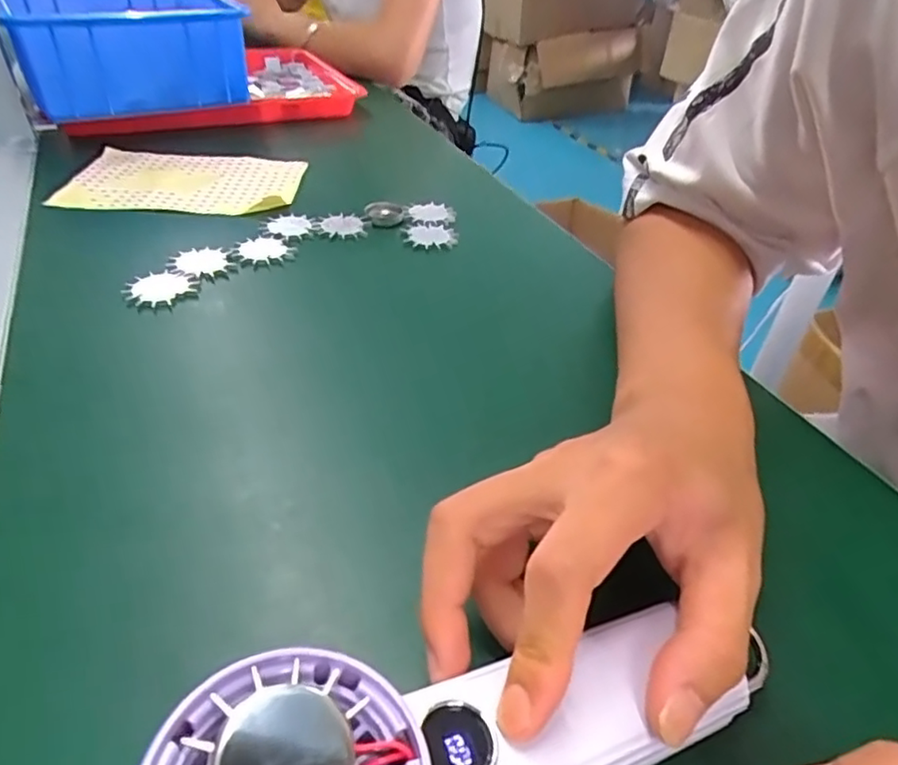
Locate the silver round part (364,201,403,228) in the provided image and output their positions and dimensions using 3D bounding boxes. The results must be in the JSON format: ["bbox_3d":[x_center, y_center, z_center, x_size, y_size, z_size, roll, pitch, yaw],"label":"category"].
[{"bbox_3d":[-0.054,-0.140,0.505,0.031,0.007,0.027,-15,43,-22],"label":"silver round part"}]

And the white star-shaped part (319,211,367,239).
[{"bbox_3d":[-0.084,-0.125,0.488,0.033,0.008,0.032,10,40,7],"label":"white star-shaped part"}]

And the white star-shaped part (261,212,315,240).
[{"bbox_3d":[-0.122,-0.119,0.474,0.038,0.008,0.034,-22,46,-29],"label":"white star-shaped part"}]

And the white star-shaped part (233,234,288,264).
[{"bbox_3d":[-0.136,-0.097,0.447,0.033,0.006,0.035,10,40,7],"label":"white star-shaped part"}]

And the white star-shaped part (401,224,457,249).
[{"bbox_3d":[-0.014,-0.116,0.488,0.042,0.005,0.035,-9,41,-16],"label":"white star-shaped part"}]

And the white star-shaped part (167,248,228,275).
[{"bbox_3d":[-0.174,-0.082,0.425,0.035,0.010,0.036,-17,44,-24],"label":"white star-shaped part"}]

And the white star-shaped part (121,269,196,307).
[{"bbox_3d":[-0.184,-0.062,0.395,0.032,0.004,0.040,34,49,21],"label":"white star-shaped part"}]

